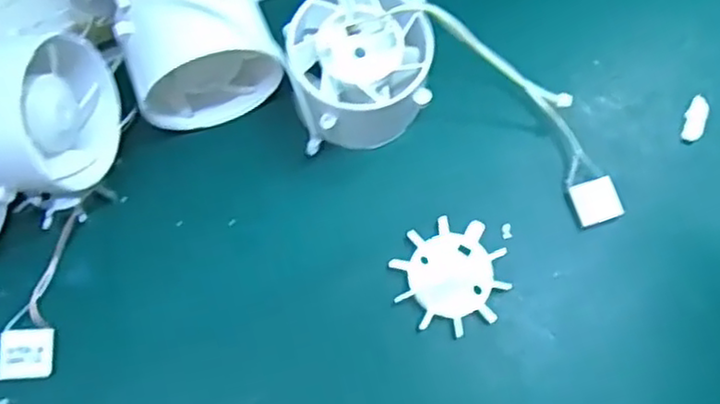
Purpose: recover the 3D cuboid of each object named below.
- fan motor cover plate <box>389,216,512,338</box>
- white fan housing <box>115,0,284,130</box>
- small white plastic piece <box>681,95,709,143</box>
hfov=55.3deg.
[{"bbox_3d":[0.033,0.026,0.244,0.037,0.004,0.039,-21,75,-7],"label":"fan motor cover plate"},{"bbox_3d":[-0.056,-0.054,0.243,0.049,0.050,0.035,-18,74,-6],"label":"white fan housing"},{"bbox_3d":[0.130,-0.032,0.265,0.008,0.004,0.019,20,74,5],"label":"small white plastic piece"}]

